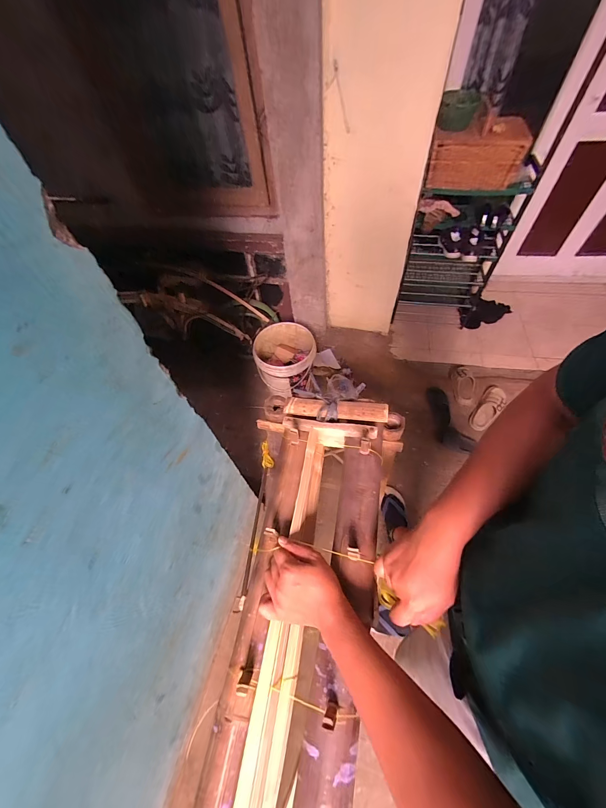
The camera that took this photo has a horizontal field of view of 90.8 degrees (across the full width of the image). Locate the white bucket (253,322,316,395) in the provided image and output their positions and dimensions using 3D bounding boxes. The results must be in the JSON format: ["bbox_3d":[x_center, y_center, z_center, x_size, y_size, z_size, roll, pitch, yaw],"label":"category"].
[{"bbox_3d":[-0.088,-0.232,1.597,0.313,0.295,0.293,-2,58,4],"label":"white bucket"}]

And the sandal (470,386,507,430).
[{"bbox_3d":[0.982,0.027,1.579,0.118,0.078,0.282,31,65,22],"label":"sandal"}]

